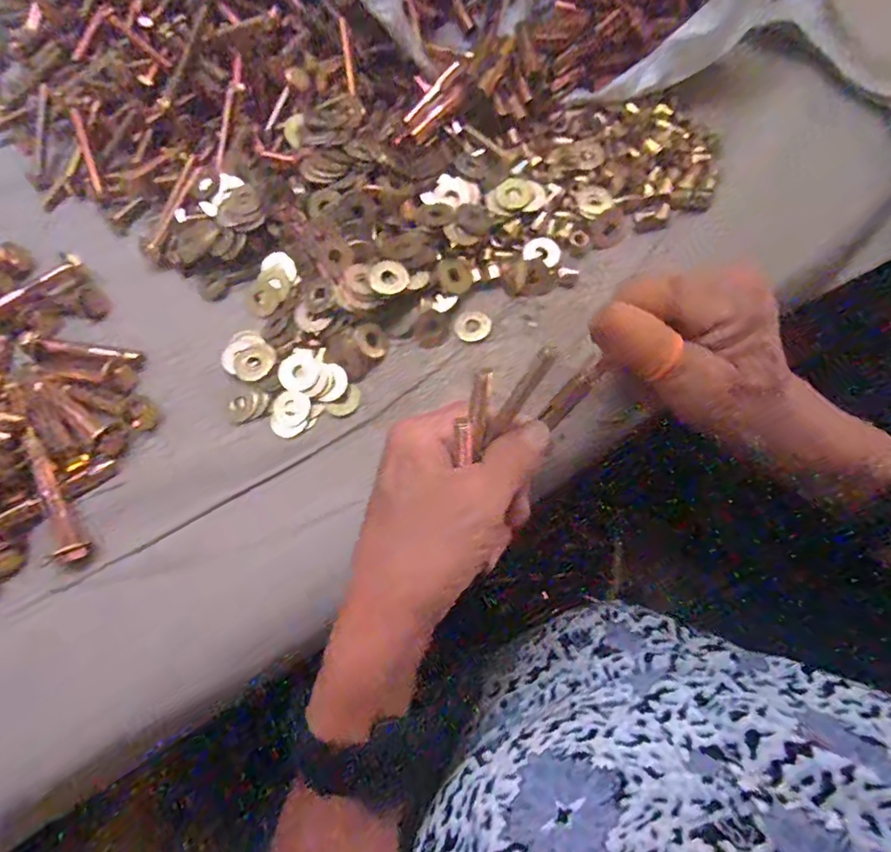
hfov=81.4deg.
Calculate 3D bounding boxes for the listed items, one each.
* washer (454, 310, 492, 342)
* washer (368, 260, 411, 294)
[{"bbox_3d":[0.016,-0.057,0.296,0.020,0.004,0.018,-28,73,-7],"label":"washer"},{"bbox_3d":[-0.030,-0.080,0.278,0.021,0.004,0.018,12,87,-13],"label":"washer"}]

